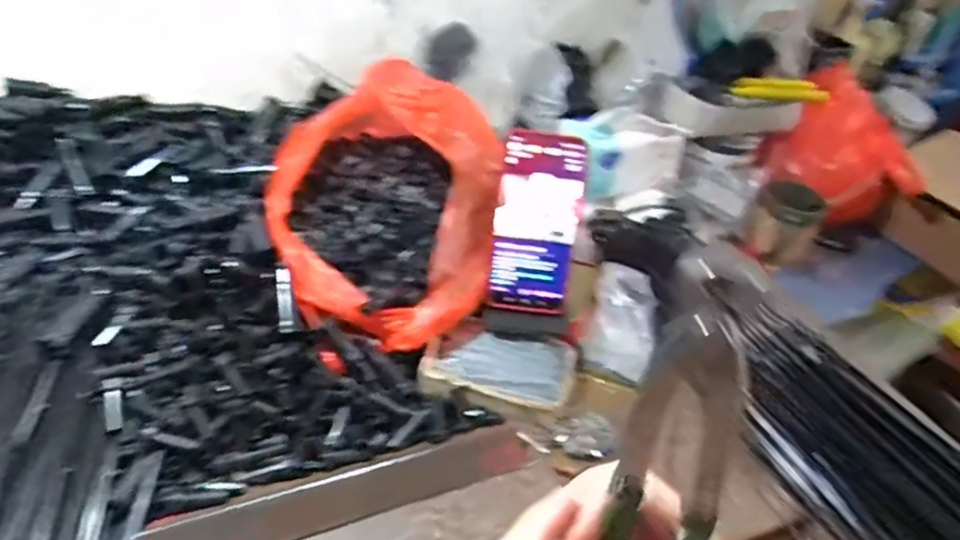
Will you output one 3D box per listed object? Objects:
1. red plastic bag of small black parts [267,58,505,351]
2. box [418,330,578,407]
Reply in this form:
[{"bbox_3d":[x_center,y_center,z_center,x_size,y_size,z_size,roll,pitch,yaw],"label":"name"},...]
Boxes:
[{"bbox_3d":[-0.088,-0.072,0.596,0.232,0.142,0.226,27,43,25],"label":"red plastic bag of small black parts"},{"bbox_3d":[0.018,0.091,0.577,0.134,0.024,0.078,10,38,6],"label":"box"}]

